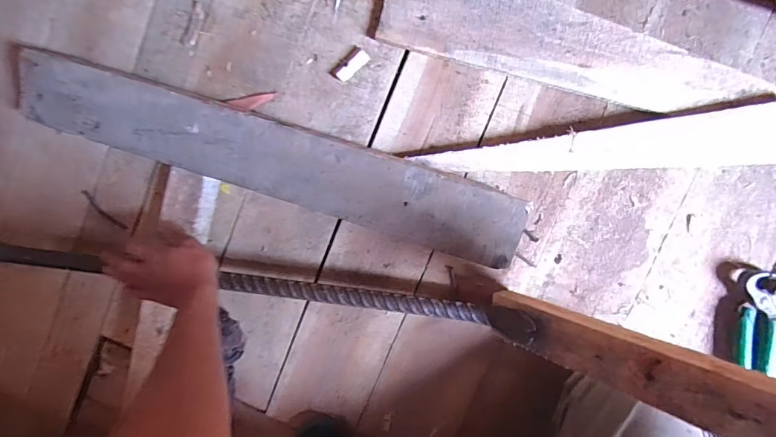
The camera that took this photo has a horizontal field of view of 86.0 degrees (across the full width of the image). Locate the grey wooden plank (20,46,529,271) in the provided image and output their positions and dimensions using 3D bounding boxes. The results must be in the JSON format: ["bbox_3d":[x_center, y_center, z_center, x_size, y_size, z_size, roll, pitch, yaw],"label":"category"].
[{"bbox_3d":[-0.157,-0.079,0.523,0.656,0.027,0.093,17,95,5],"label":"grey wooden plank"}]

